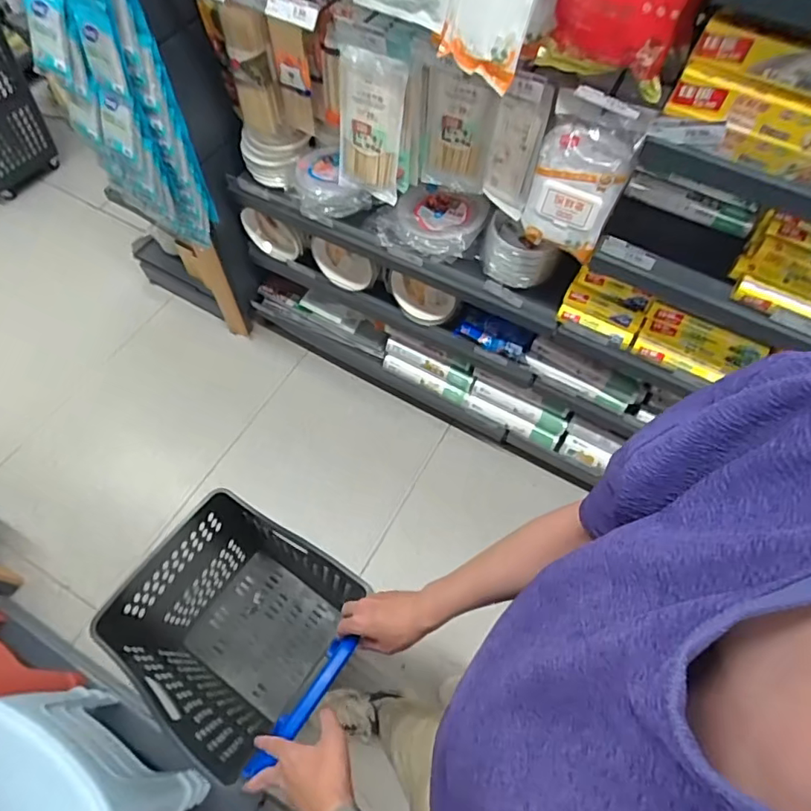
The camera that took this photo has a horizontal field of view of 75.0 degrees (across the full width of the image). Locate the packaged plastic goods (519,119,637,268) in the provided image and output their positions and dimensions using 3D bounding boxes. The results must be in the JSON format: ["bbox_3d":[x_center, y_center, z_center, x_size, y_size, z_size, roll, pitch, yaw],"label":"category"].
[{"bbox_3d":[0.318,-0.408,0.993,0.155,0.230,0.078,25,63,11],"label":"packaged plastic goods"}]

